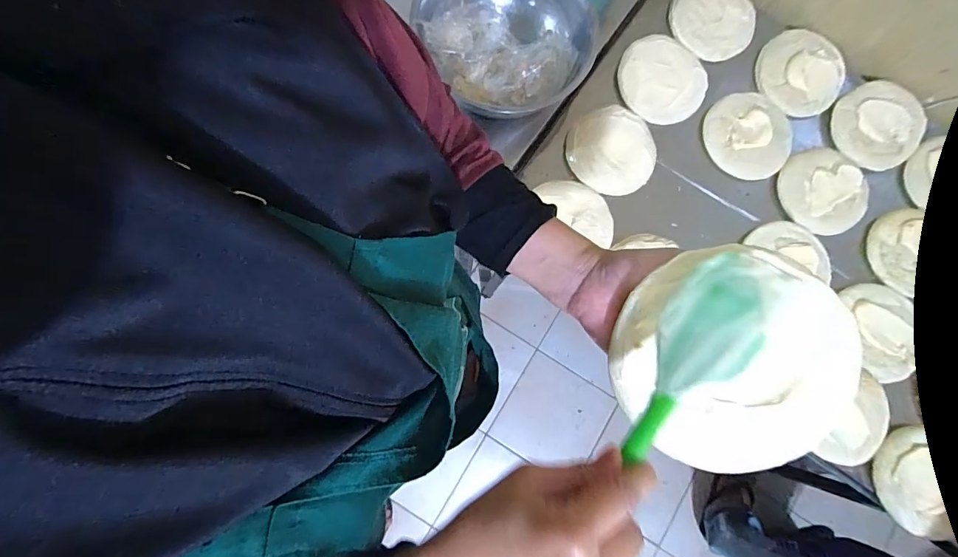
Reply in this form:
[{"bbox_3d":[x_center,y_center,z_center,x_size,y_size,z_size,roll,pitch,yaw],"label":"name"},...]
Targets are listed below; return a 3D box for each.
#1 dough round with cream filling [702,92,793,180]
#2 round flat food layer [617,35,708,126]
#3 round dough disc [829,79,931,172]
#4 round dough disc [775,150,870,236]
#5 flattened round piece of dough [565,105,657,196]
[{"bbox_3d":[0.445,-0.238,0.710,0.140,0.018,0.141,0,80,-2],"label":"dough round with cream filling"},{"bbox_3d":[0.301,-0.329,0.710,0.138,0.024,0.144,0,78,1],"label":"round flat food layer"},{"bbox_3d":[0.665,-0.258,0.719,0.134,0.011,0.136,0,93,11],"label":"round dough disc"},{"bbox_3d":[0.554,-0.141,0.691,0.130,0.014,0.134,0,80,-2],"label":"round dough disc"},{"bbox_3d":[0.214,-0.205,0.693,0.140,0.030,0.138,0,80,-2],"label":"flattened round piece of dough"}]

